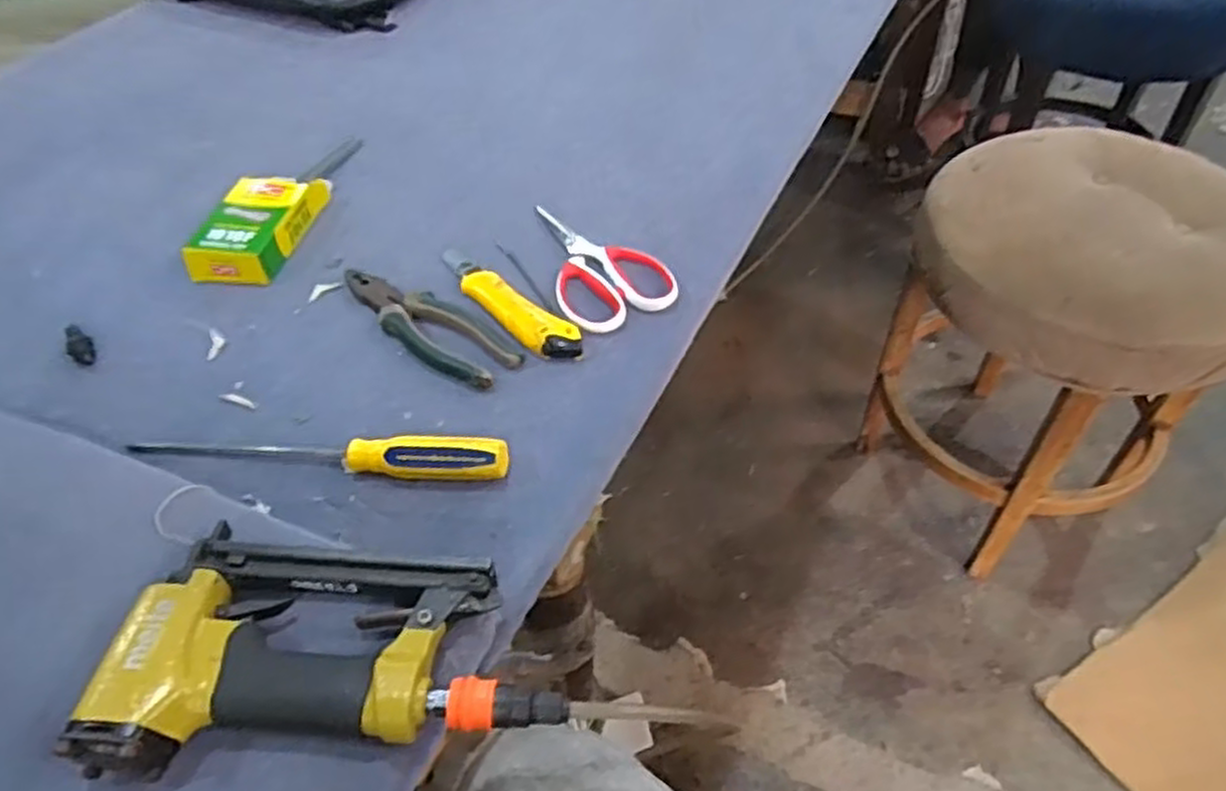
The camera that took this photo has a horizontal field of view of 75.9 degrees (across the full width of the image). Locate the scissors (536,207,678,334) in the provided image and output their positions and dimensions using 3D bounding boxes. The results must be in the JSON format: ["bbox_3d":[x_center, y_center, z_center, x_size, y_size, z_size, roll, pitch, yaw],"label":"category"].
[{"bbox_3d":[-0.020,-0.129,0.706,0.097,0.009,0.187,-19,51,-15],"label":"scissors"}]

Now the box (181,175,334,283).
[{"bbox_3d":[-0.335,-0.163,0.742,0.082,0.028,0.131,7,49,8],"label":"box"}]

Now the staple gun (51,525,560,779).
[{"bbox_3d":[-0.146,0.149,0.432,0.230,0.059,0.128,4,49,5],"label":"staple gun"}]

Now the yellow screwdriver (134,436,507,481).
[{"bbox_3d":[-0.211,0.038,0.558,0.270,0.025,0.031,3,49,4],"label":"yellow screwdriver"}]

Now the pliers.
[{"bbox_3d":[-0.159,-0.062,0.657,0.191,0.012,0.055,34,58,28],"label":"pliers"}]

